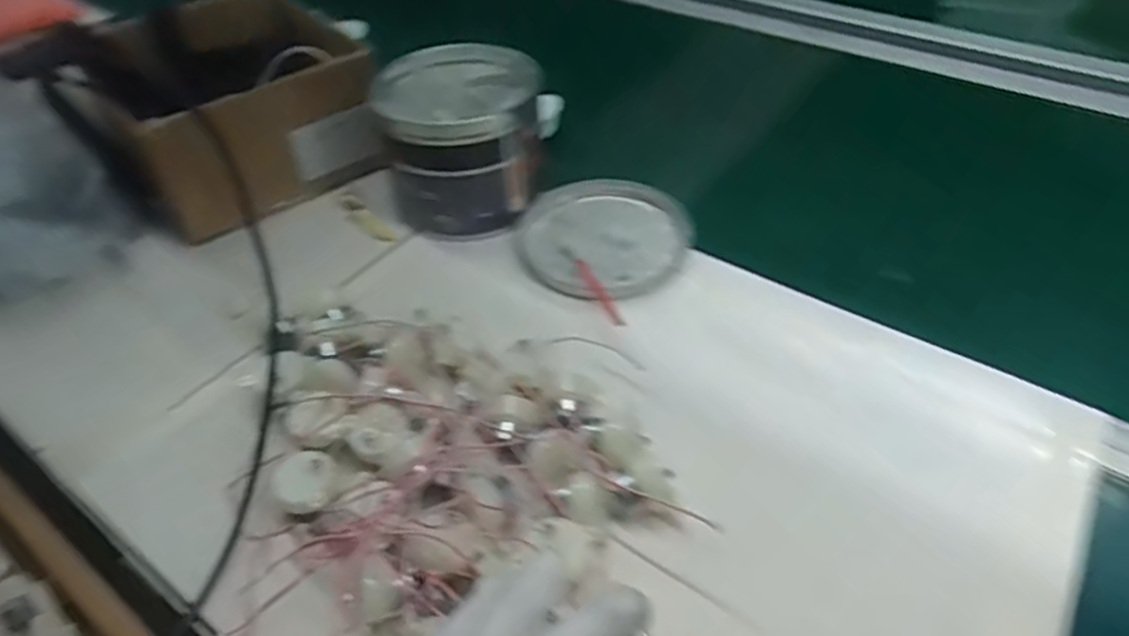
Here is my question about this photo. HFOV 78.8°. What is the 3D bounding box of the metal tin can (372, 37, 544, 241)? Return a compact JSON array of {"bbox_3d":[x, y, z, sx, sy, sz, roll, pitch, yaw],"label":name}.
[{"bbox_3d":[-0.082,-0.147,0.557,0.125,0.102,0.132,-1,45,1],"label":"metal tin can"}]

